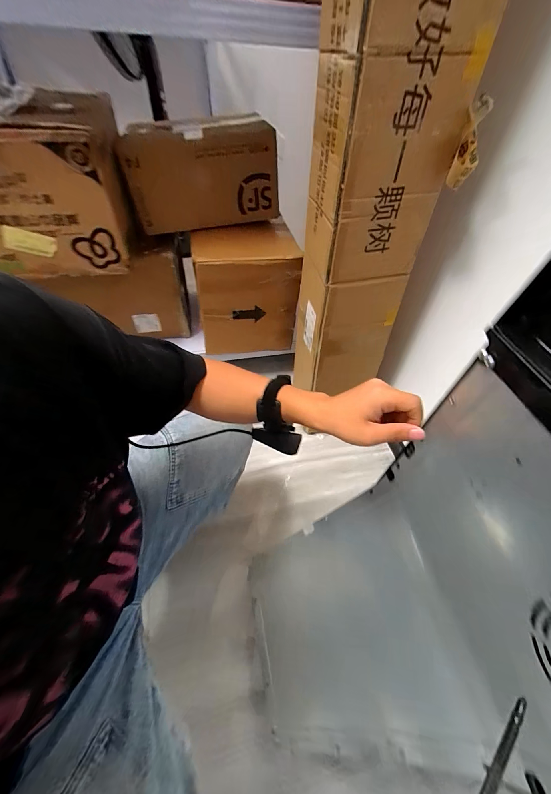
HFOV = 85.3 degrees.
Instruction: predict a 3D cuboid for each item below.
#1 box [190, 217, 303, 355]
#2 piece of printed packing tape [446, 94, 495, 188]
[{"bbox_3d":[-0.095,-0.339,0.973,0.294,0.331,0.195,-5,51,-10],"label":"box"},{"bbox_3d":[0.307,-0.398,0.473,0.041,0.106,0.043,26,53,16],"label":"piece of printed packing tape"}]

